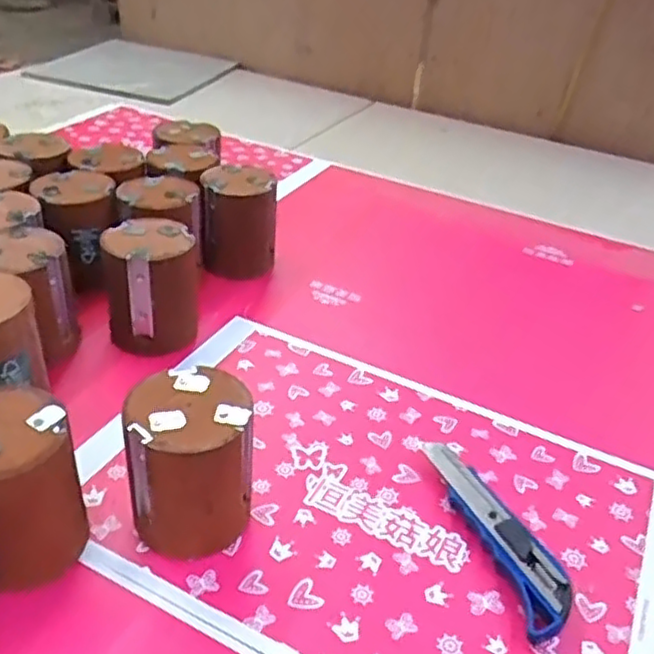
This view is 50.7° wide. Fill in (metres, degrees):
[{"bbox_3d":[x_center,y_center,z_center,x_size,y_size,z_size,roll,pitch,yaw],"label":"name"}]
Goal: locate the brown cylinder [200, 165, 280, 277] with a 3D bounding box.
[{"bbox_3d":[-0.094,-0.114,0.740,0.078,0.100,0.070,-1,36,-11],"label":"brown cylinder"}]

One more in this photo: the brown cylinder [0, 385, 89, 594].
[{"bbox_3d":[-0.195,0.098,0.423,0.076,0.099,0.077,-15,41,-28],"label":"brown cylinder"}]

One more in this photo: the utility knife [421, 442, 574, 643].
[{"bbox_3d":[0.118,0.137,0.478,0.036,0.024,0.156,-7,37,-19],"label":"utility knife"}]

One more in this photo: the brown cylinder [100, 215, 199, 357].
[{"bbox_3d":[-0.159,-0.037,0.621,0.077,0.101,0.074,-8,38,-21],"label":"brown cylinder"}]

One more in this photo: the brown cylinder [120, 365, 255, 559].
[{"bbox_3d":[-0.090,0.090,0.449,0.078,0.101,0.076,-6,37,-18],"label":"brown cylinder"}]

